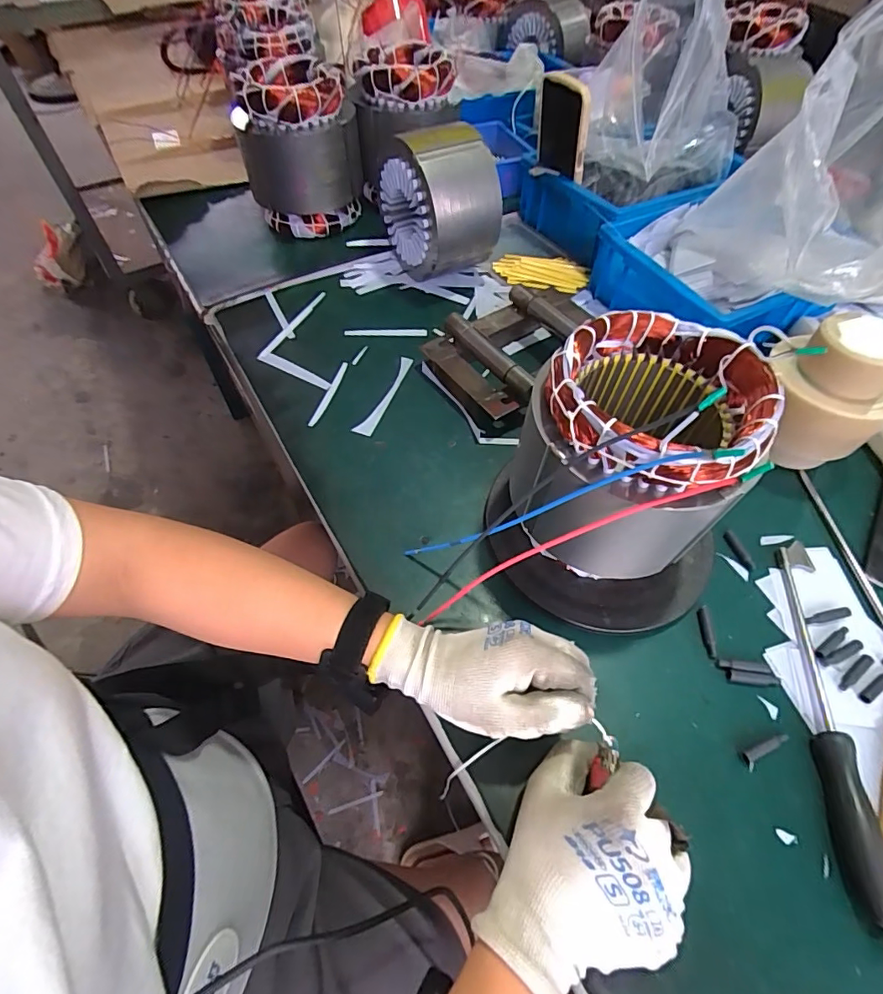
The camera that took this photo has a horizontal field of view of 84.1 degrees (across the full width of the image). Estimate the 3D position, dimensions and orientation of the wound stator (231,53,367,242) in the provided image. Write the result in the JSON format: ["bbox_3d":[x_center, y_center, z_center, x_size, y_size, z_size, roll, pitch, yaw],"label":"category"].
[{"bbox_3d":[-0.182,-0.452,0.644,0.142,0.168,0.128,-9,57,-8],"label":"wound stator"}]

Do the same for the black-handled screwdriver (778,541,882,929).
[{"bbox_3d":[0.286,0.145,0.363,0.026,0.019,0.262,12,57,6],"label":"black-handled screwdriver"}]

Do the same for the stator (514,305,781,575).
[{"bbox_3d":[0.137,-0.031,0.352,0.138,0.134,0.145,1,57,-1],"label":"stator"}]

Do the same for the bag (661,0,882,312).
[{"bbox_3d":[0.343,-0.303,0.455,0.181,0.233,0.237,25,59,14],"label":"bag"}]

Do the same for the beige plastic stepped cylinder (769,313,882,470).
[{"bbox_3d":[0.342,-0.091,0.449,0.092,0.133,0.092,10,57,5],"label":"beige plastic stepped cylinder"}]

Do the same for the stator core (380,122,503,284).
[{"bbox_3d":[0.001,-0.352,0.596,0.103,0.154,0.124,-25,61,-17],"label":"stator core"}]

